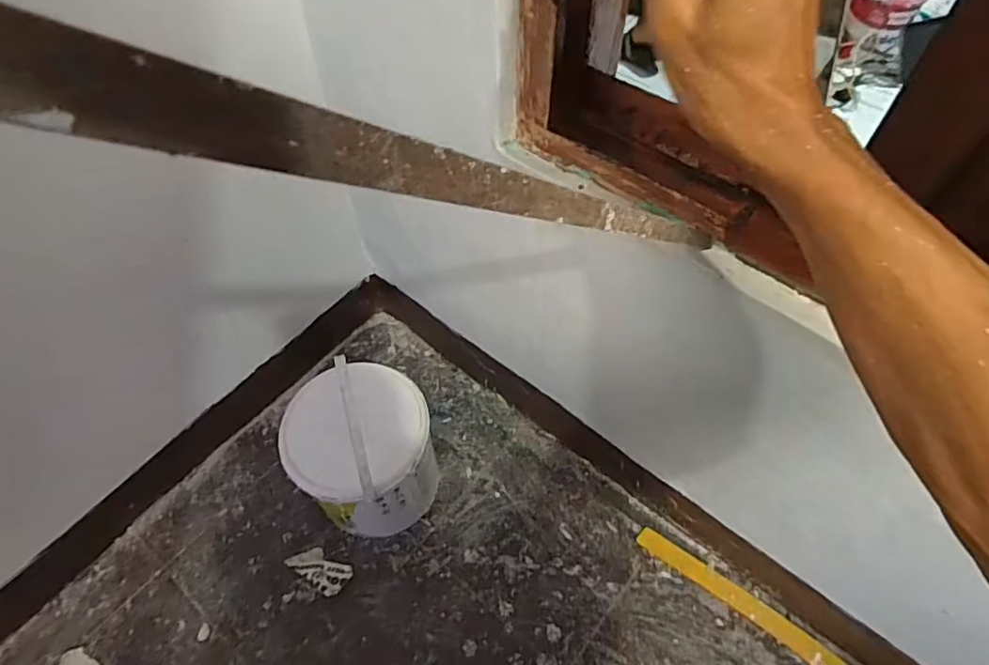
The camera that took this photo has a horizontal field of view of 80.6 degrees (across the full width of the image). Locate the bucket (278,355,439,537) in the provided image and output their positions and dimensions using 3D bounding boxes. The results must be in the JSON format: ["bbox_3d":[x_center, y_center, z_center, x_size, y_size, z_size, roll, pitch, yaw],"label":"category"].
[{"bbox_3d":[-0.162,0.151,0.748,0.147,0.270,0.170,39,65,23],"label":"bucket"}]

